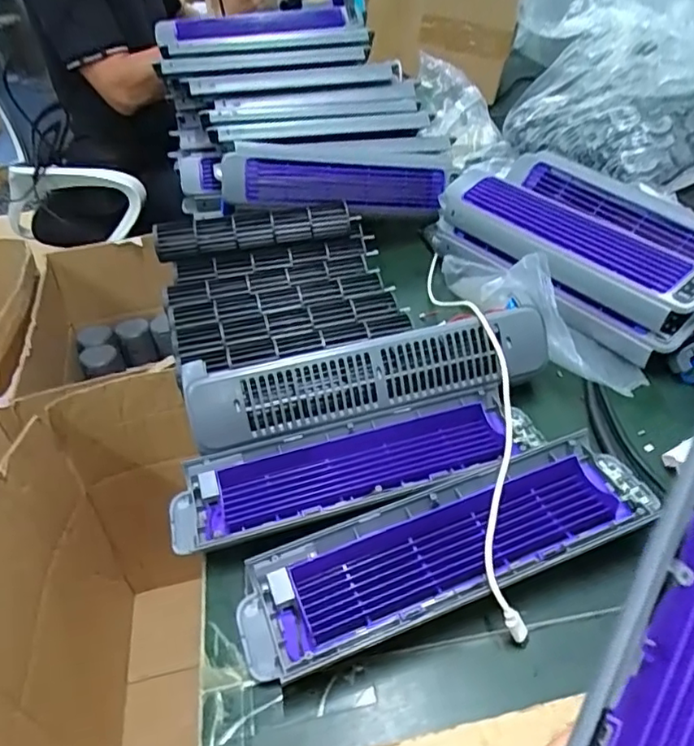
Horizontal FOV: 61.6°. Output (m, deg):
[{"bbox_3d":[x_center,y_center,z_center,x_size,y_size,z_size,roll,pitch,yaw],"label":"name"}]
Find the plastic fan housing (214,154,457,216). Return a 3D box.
[{"bbox_3d":[-0.008,-0.232,0.704,0.278,0.066,0.043,-3,38,-18],"label":"plastic fan housing"}]

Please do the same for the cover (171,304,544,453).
[{"bbox_3d":[0.019,-0.001,0.491,0.299,0.065,0.040,-13,10,-9],"label":"cover"}]

